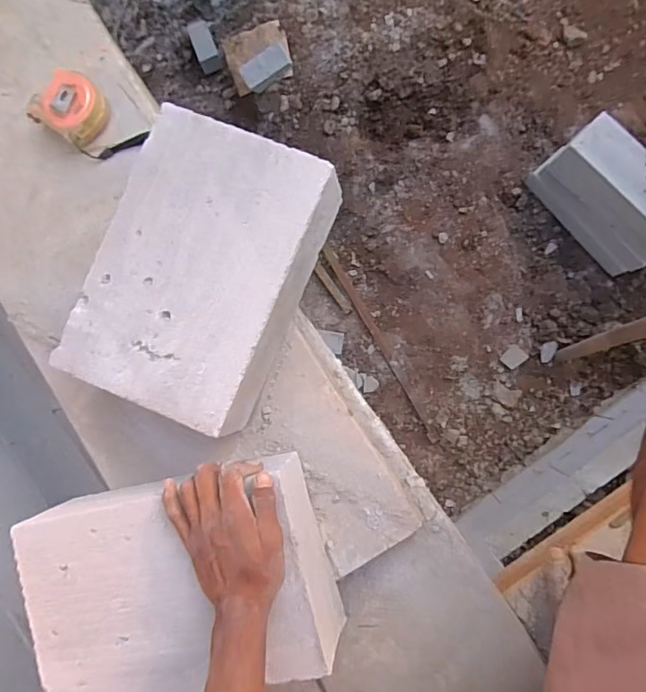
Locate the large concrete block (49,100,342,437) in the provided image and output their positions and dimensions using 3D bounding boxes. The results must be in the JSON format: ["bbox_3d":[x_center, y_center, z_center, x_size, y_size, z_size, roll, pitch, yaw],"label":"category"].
[{"bbox_3d":[-0.131,-0.081,0.535,0.204,0.083,0.292,23,91,7],"label":"large concrete block"}]

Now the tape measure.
[{"bbox_3d":[-0.323,-0.307,0.621,0.092,0.034,0.077,34,92,6],"label":"tape measure"}]

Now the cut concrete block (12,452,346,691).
[{"bbox_3d":[-0.152,0.248,0.520,0.304,0.094,0.197,-13,87,6],"label":"cut concrete block"}]

